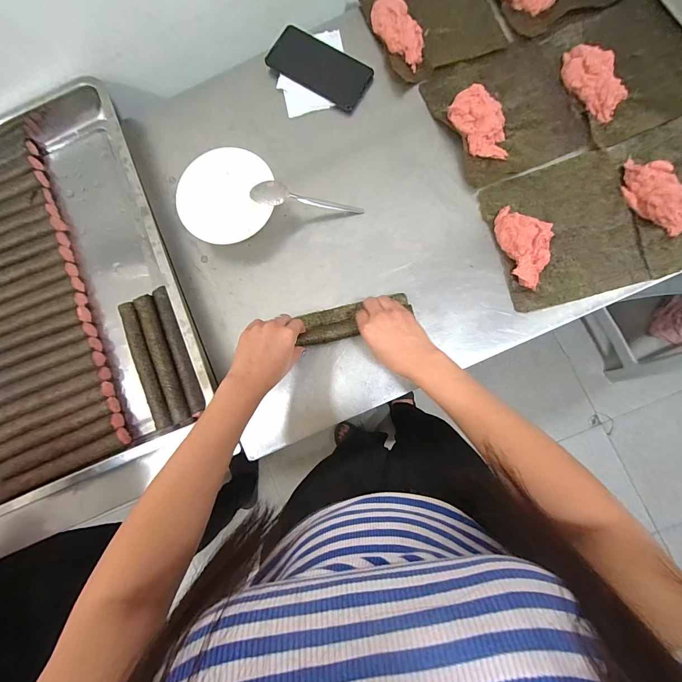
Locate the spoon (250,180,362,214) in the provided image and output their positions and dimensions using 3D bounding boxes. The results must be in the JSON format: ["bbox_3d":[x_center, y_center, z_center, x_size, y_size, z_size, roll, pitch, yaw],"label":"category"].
[{"bbox_3d":[-0.047,-0.208,0.495,0.166,0.022,0.033,6,85,-12],"label":"spoon"}]

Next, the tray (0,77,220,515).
[{"bbox_3d":[-0.455,-0.098,0.522,0.388,0.052,0.614,-23,83,2],"label":"tray"}]

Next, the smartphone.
[{"bbox_3d":[-0.032,-0.442,0.538,0.162,0.013,0.078,31,91,2],"label":"smartphone"}]

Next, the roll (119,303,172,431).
[{"bbox_3d":[-0.290,0.036,0.502,0.027,0.032,0.194,-21,83,3],"label":"roll"}]

